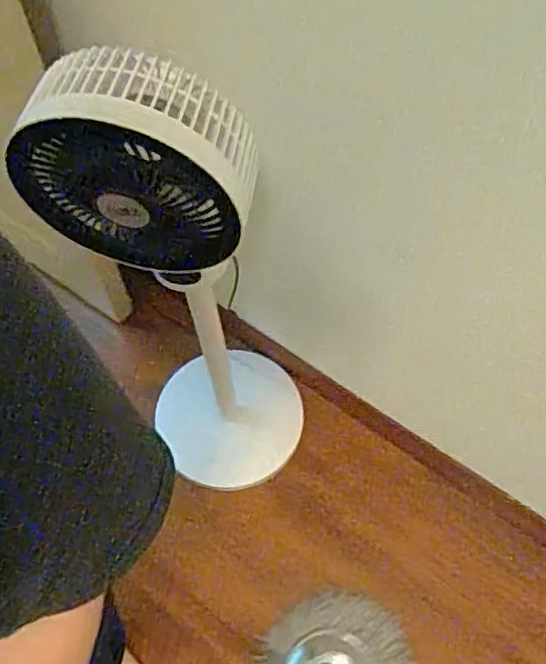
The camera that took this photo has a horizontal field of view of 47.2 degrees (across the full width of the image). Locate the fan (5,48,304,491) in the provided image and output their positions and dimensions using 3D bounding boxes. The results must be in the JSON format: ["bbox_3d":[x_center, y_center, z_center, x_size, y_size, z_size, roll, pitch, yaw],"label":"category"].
[{"bbox_3d":[-0.068,-0.026,0.912,0.234,0.871,0.271,3,61,3],"label":"fan"}]

